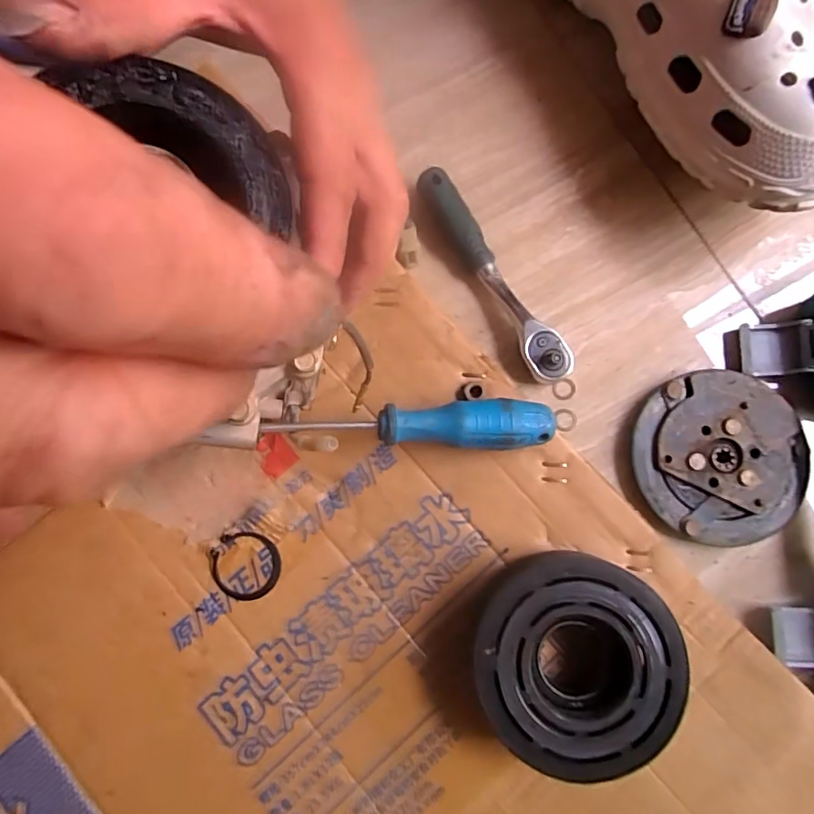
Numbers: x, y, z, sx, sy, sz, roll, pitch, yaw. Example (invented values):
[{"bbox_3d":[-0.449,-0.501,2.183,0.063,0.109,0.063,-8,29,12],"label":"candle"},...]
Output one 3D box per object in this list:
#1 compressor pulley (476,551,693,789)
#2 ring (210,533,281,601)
[{"bbox_3d":[0.083,0.129,0.272,0.098,0.036,0.099,0,81,0],"label":"compressor pulley"},{"bbox_3d":[-0.092,0.091,0.300,0.039,0.004,0.037,0,81,0],"label":"ring"}]

